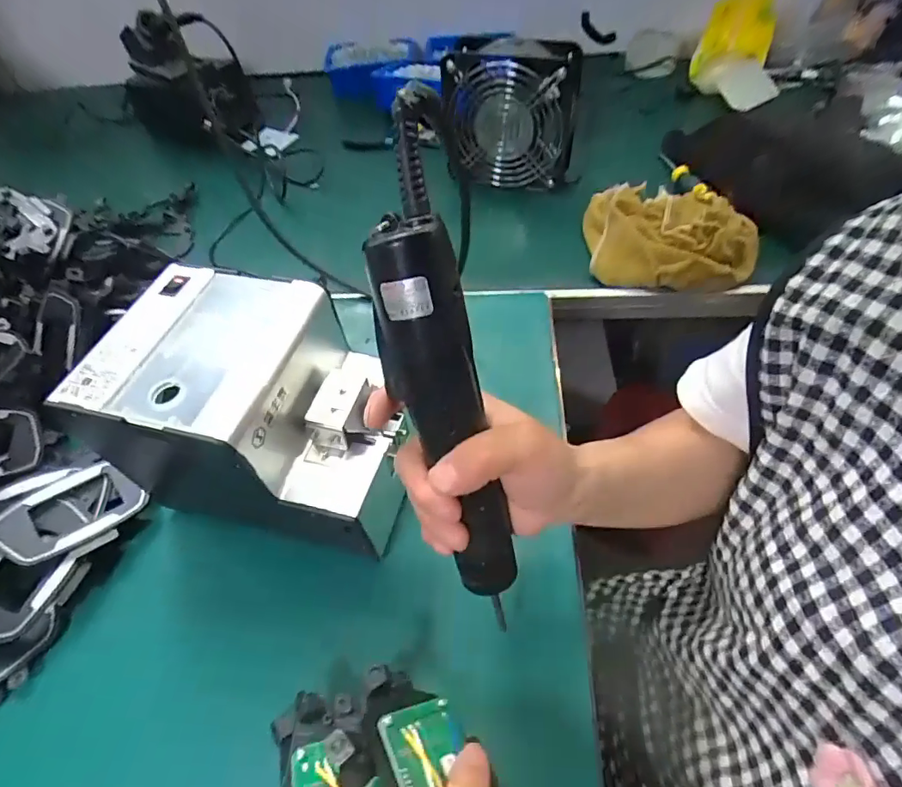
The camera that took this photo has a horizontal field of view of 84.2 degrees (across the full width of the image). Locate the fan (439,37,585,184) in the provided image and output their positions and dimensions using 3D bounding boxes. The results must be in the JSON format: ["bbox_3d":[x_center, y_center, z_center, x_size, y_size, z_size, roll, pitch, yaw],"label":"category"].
[{"bbox_3d":[0.068,-0.319,0.586,0.153,0.152,0.042,5,53,6],"label":"fan"}]

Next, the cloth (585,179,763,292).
[{"bbox_3d":[0.230,-0.165,0.523,0.167,0.059,0.123,2,53,3],"label":"cloth"}]

